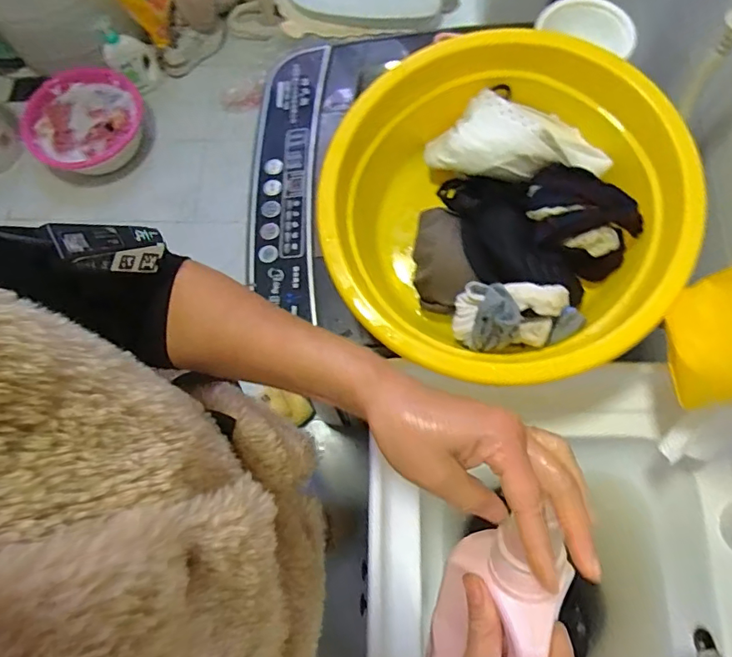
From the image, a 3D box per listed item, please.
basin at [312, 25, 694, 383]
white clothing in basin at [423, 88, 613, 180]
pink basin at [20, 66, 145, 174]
[{"bbox_3d":[0.137,-0.108,0.558,0.346,0.184,0.347,0,74,1],"label":"basin"},{"bbox_3d":[0.161,-0.211,0.555,0.199,0.055,0.090,12,74,19],"label":"white clothing in basin"},{"bbox_3d":[-0.864,-0.629,1.576,0.340,0.128,0.327,0,74,1],"label":"pink basin"}]

